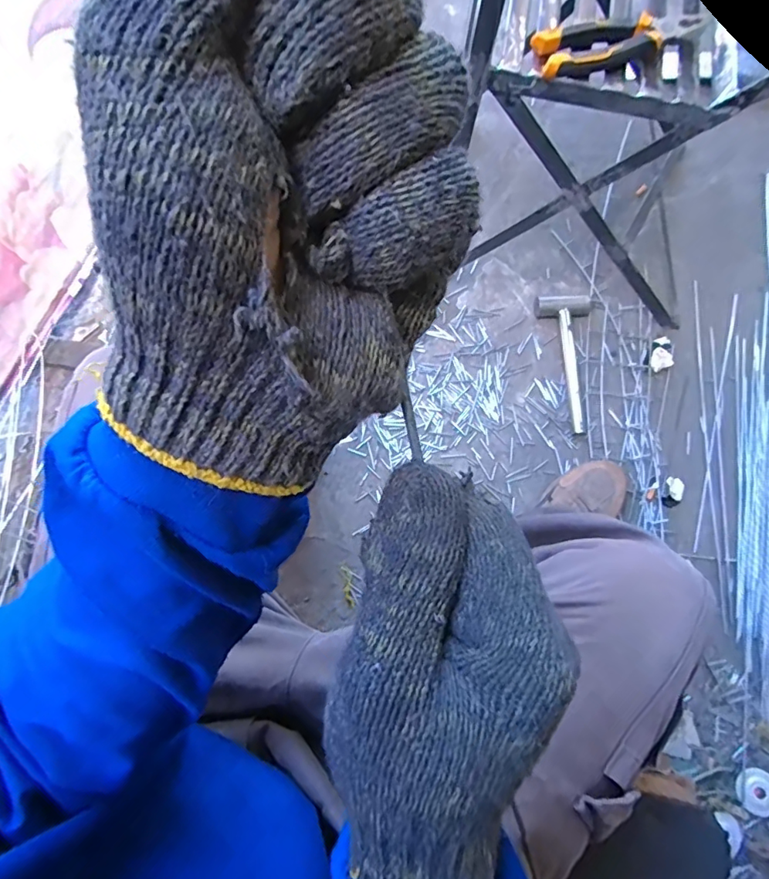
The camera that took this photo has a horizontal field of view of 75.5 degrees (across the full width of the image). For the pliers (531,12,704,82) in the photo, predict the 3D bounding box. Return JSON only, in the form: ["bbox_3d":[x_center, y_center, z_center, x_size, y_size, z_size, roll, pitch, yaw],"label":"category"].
[{"bbox_3d":[0.251,-0.430,0.535,0.178,0.018,0.046,-13,79,-2],"label":"pliers"}]

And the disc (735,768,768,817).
[{"bbox_3d":[0.549,0.519,0.733,0.065,0.014,0.057,18,79,4],"label":"disc"}]

